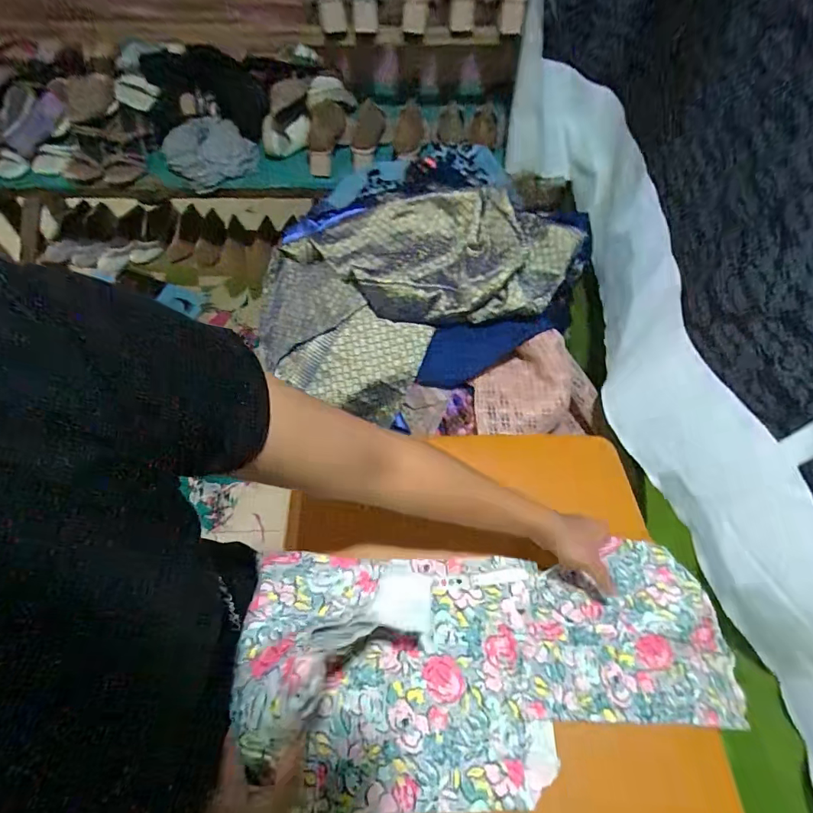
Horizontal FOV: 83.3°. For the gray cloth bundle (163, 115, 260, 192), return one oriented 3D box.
[{"bbox_3d":[-0.467,-0.610,1.082,0.207,0.081,0.156,-25,65,-15],"label":"gray cloth bundle"}]

